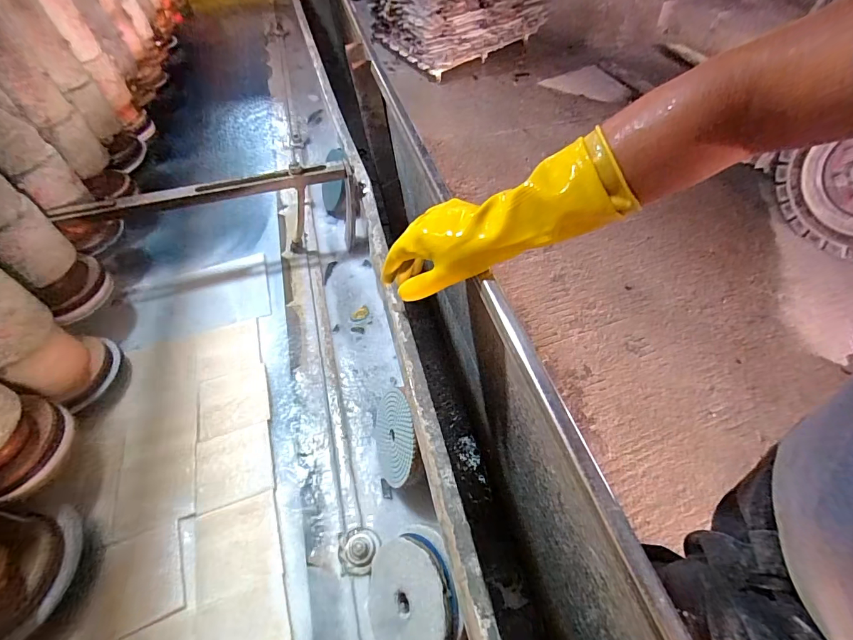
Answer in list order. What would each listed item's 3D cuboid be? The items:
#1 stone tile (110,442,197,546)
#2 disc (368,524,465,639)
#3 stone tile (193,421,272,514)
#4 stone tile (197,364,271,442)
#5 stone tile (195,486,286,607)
[{"bbox_3d":[-0.344,0.216,0.525,0.095,0.011,0.093,-17,54,-8],"label":"stone tile"},{"bbox_3d":[-0.014,0.287,0.422,0.022,0.122,0.113,20,13,-42],"label":"disc"},{"bbox_3d":[-0.254,0.189,0.543,0.095,0.004,0.096,-17,55,-9],"label":"stone tile"},{"bbox_3d":[-0.280,0.115,0.599,0.096,0.004,0.092,-18,55,-9],"label":"stone tile"},{"bbox_3d":[-0.221,0.262,0.485,0.092,0.005,0.097,-19,55,-9],"label":"stone tile"}]

